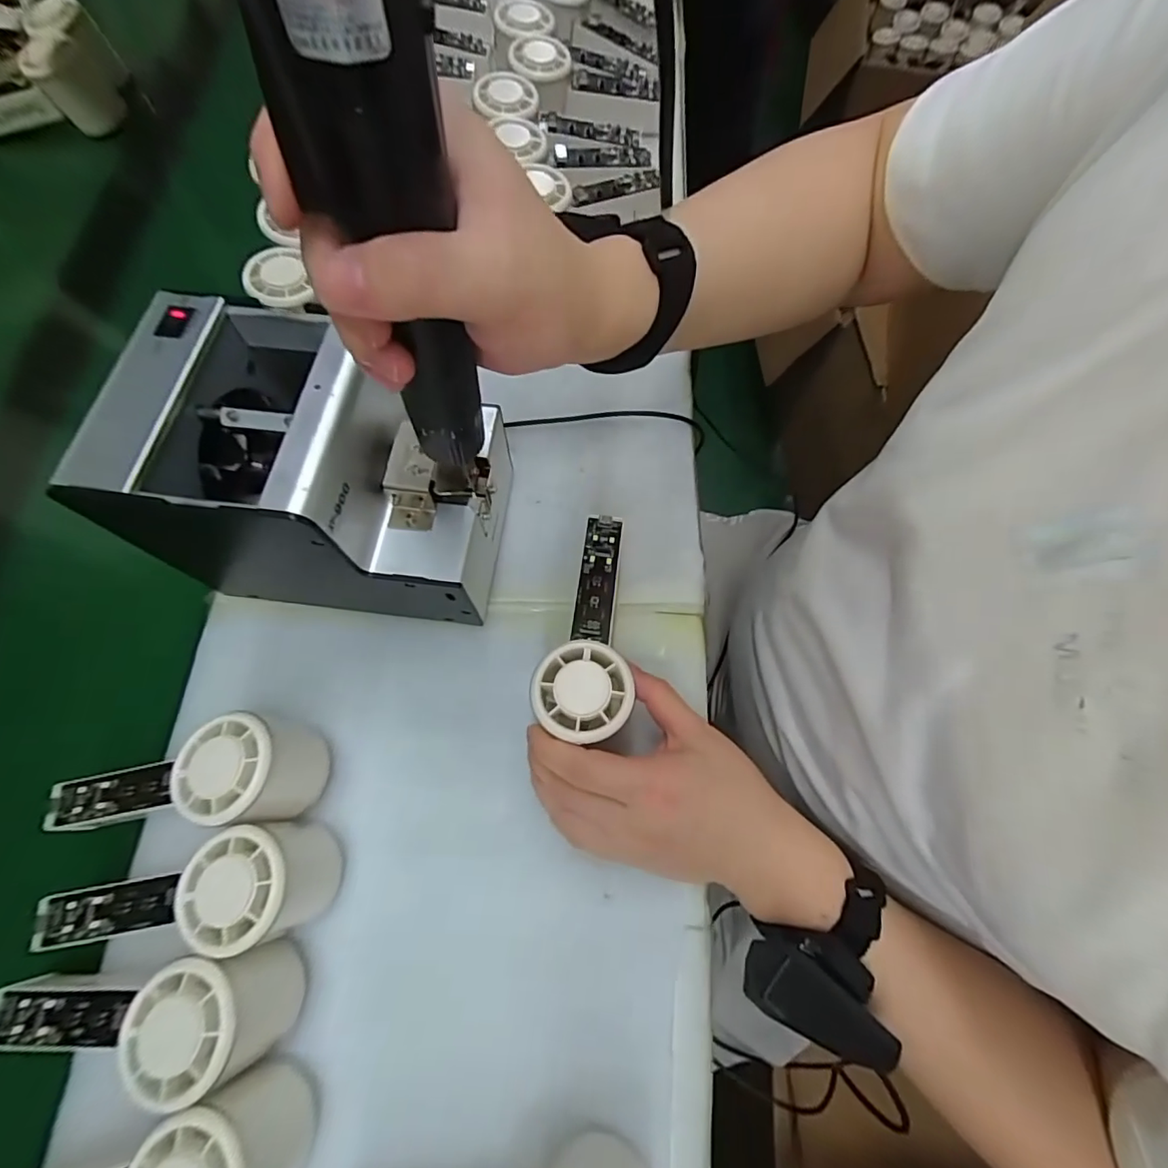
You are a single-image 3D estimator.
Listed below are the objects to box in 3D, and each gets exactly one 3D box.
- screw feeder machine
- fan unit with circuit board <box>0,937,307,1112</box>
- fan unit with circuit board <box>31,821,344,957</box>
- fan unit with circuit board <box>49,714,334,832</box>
[{"bbox_3d":[-0.146,-0.063,0.318,0.179,0.142,0.137,14,70,5],"label":"screw feeder machine"},{"bbox_3d":[-0.228,0.219,0.260,0.151,0.055,0.054,-10,70,-4],"label":"fan unit with circuit board"},{"bbox_3d":[-0.213,0.169,0.294,0.152,0.063,0.055,-14,70,10],"label":"fan unit with circuit board"},{"bbox_3d":[-0.234,0.107,0.305,0.153,0.066,0.058,-2,70,-1],"label":"fan unit with circuit board"}]

